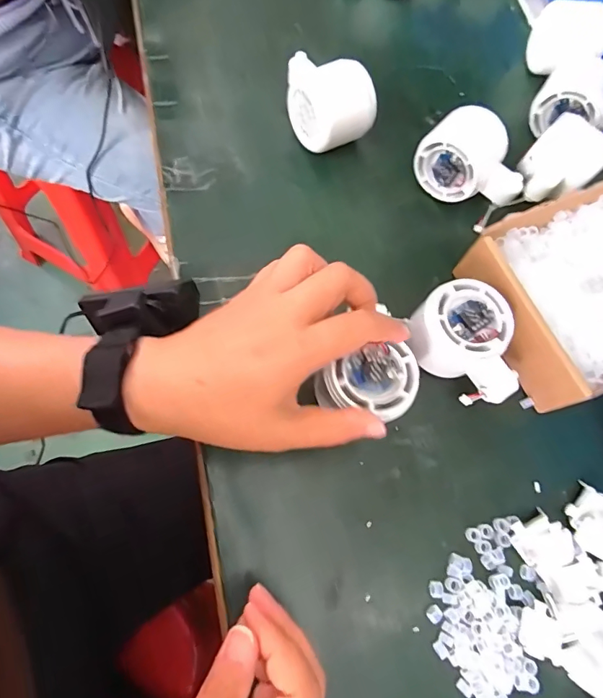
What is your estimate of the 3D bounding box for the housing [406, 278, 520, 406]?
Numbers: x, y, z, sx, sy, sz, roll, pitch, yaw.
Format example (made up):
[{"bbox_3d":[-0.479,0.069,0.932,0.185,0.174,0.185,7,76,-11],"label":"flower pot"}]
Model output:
[{"bbox_3d":[0.111,-0.001,0.303,0.063,0.045,0.079,-11,71,-7],"label":"housing"}]

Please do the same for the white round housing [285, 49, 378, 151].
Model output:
[{"bbox_3d":[0.021,-0.205,0.366,0.064,0.063,0.062,1,70,-3],"label":"white round housing"}]

